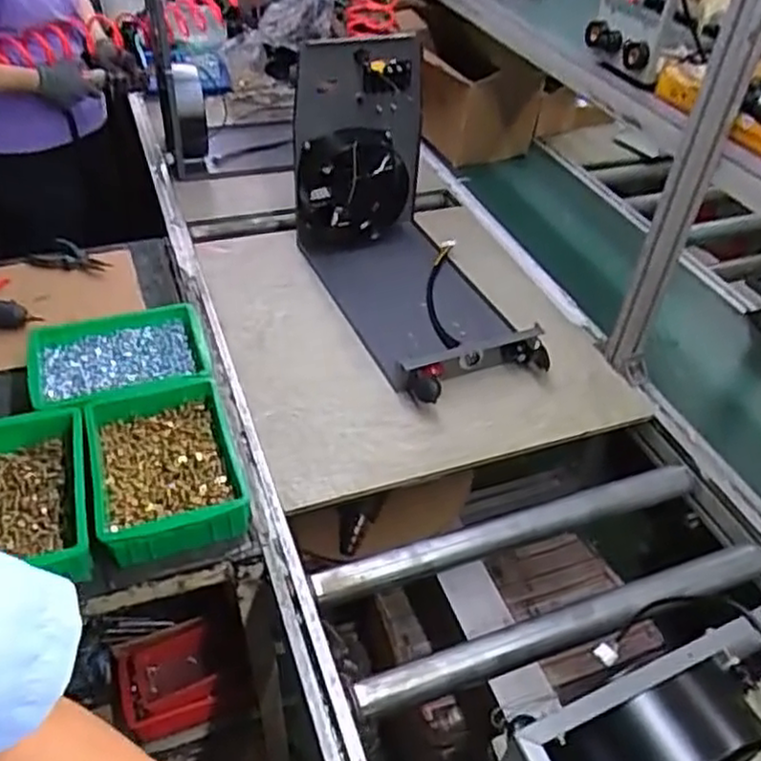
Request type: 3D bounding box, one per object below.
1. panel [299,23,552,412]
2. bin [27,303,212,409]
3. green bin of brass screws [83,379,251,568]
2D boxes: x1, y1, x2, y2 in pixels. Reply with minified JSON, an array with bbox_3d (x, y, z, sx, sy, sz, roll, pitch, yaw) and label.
[{"bbox_3d":[0.046,-0.301,1.221,0.269,0.371,0.608,-14,46,-18],"label":"panel"},{"bbox_3d":[-0.392,-0.014,1.062,0.258,0.076,0.181,-11,46,-16],"label":"bin"},{"bbox_3d":[-0.284,0.117,0.933,0.180,0.075,0.237,-13,46,-18],"label":"green bin of brass screws"}]

